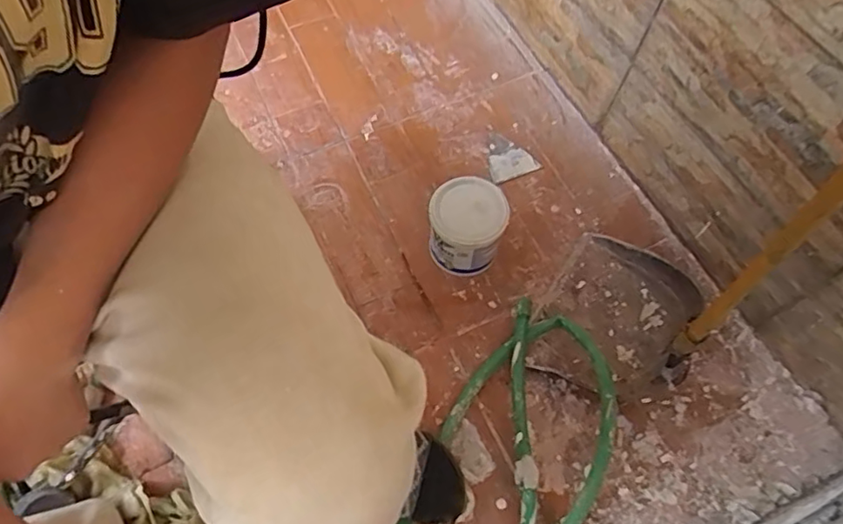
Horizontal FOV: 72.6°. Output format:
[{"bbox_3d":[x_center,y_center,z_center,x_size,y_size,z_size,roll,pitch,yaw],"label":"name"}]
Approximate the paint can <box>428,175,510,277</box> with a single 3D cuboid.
[{"bbox_3d":[0.065,-0.050,0.856,0.106,0.118,0.106,2,60,-3],"label":"paint can"}]

